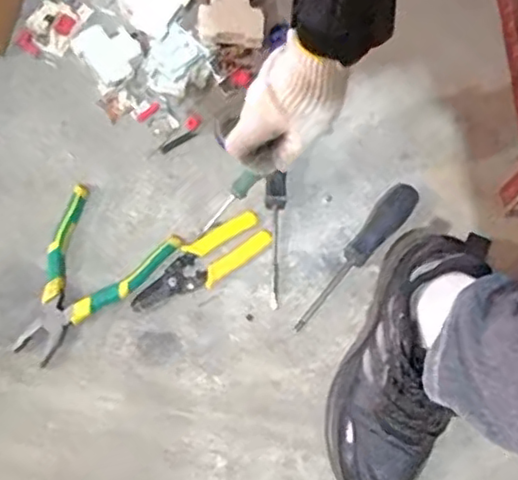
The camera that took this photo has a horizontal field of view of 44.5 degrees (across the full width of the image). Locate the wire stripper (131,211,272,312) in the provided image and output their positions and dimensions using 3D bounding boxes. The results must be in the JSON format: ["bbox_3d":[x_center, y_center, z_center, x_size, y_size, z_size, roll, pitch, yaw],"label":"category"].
[{"bbox_3d":[-0.063,0.029,0.692,0.161,0.010,0.049,-37,72,-13],"label":"wire stripper"}]

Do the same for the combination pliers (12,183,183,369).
[{"bbox_3d":[-0.190,0.045,0.681,0.135,0.020,0.183,26,71,11],"label":"combination pliers"}]

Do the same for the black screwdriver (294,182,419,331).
[{"bbox_3d":[0.108,0.019,0.683,0.038,0.033,0.192,33,72,13],"label":"black screwdriver"}]

